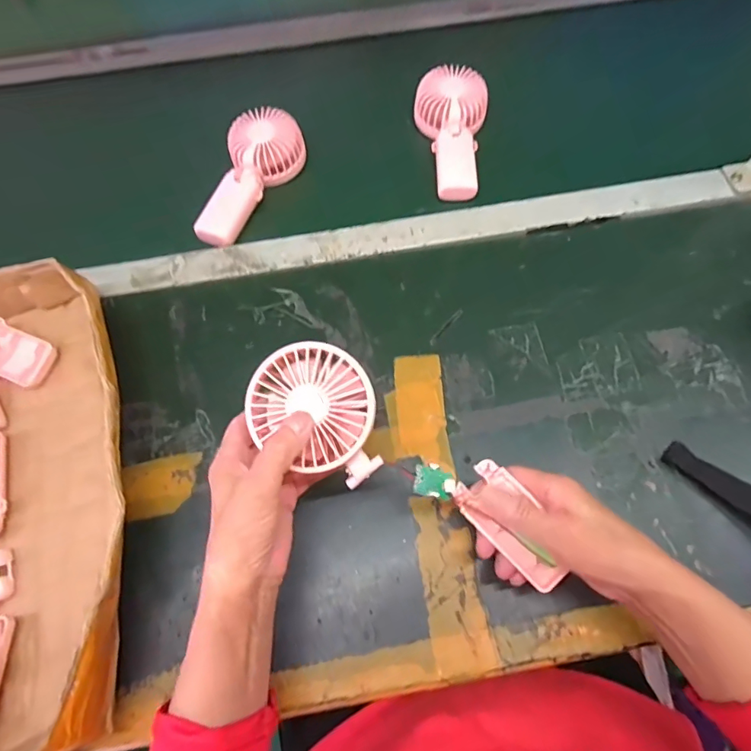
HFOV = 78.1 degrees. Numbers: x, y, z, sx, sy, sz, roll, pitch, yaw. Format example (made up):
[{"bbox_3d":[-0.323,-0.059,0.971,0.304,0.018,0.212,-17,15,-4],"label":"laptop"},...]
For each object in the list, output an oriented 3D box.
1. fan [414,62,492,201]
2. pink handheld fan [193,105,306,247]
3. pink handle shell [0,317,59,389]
[{"bbox_3d":[0.096,-0.290,0.560,0.083,0.036,0.176,-4,79,0],"label":"fan"},{"bbox_3d":[-0.141,-0.230,0.532,0.081,0.039,0.178,13,68,7],"label":"pink handheld fan"},{"bbox_3d":[-0.356,-0.022,0.452,0.096,0.015,0.047,25,70,12],"label":"pink handle shell"}]

